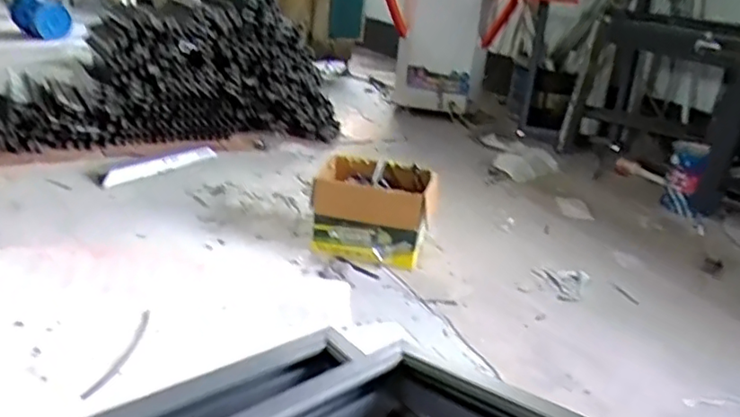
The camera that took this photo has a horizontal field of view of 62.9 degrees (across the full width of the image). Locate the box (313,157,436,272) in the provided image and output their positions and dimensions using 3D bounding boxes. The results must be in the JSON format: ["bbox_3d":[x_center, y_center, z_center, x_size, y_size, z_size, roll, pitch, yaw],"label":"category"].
[{"bbox_3d":[0.006,0.011,1.856,0.334,0.257,0.239,11,23,10],"label":"box"}]

